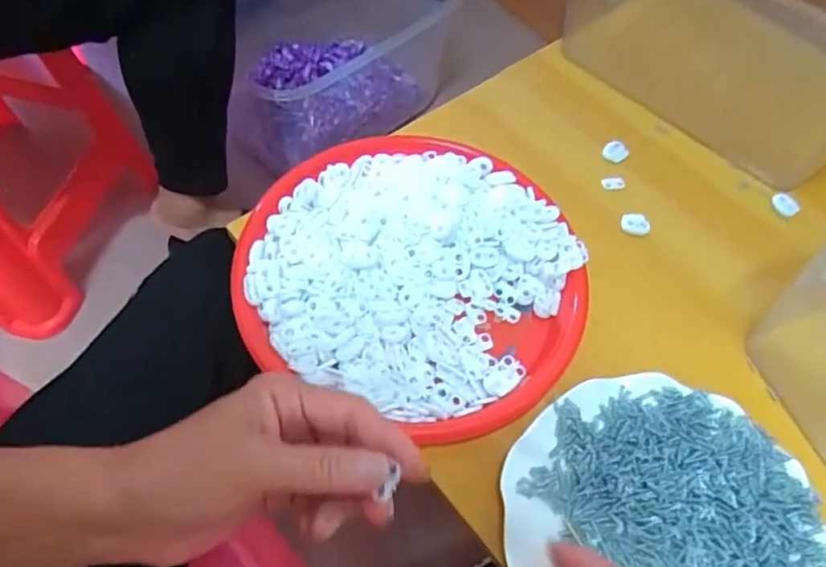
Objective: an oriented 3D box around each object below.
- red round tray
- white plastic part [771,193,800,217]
[{"bbox_3d":[0.004,-0.013,0.398,0.225,0.035,0.210,1,59,-3],"label":"red round tray"},{"bbox_3d":[0.311,-0.065,0.477,0.019,0.009,0.023,-4,60,-6],"label":"white plastic part"}]

